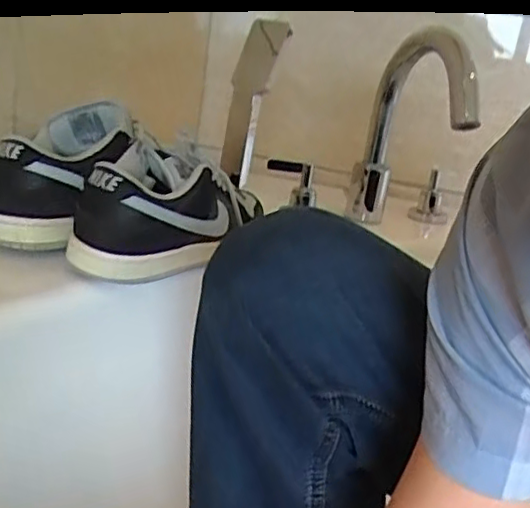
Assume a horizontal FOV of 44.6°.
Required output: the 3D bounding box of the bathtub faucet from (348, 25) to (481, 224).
[{"bbox_3d":[0.174,-0.140,0.804,0.063,0.252,0.235,5,17,-13],"label":"bathtub faucet"}]

